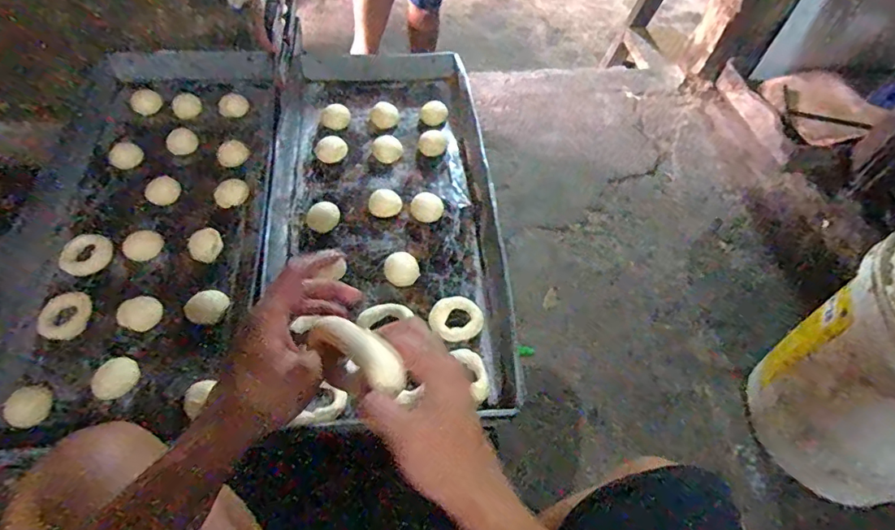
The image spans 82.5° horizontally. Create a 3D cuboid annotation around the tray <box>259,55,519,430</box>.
[{"bbox_3d":[-0.121,-0.139,0.965,0.414,0.058,0.864,-2,56,-5],"label":"tray"}]

